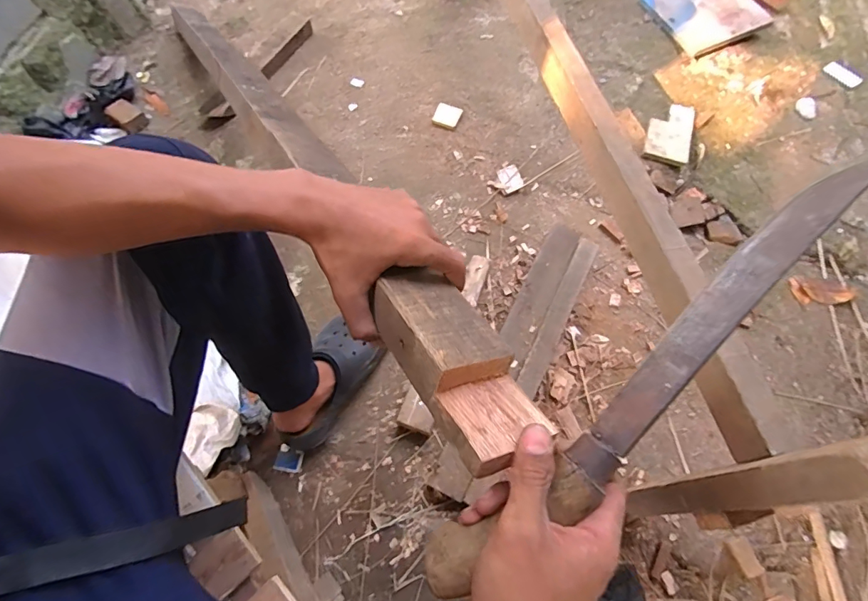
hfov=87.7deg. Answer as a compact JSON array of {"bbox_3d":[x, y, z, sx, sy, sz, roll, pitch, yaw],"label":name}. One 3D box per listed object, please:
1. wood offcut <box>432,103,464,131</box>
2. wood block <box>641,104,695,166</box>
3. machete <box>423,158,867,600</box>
[{"bbox_3d":[0.031,-0.442,1.081,0.061,0.010,0.060,23,69,8],"label":"wood offcut"},{"bbox_3d":[0.567,-0.407,1.082,0.105,0.023,0.198,18,68,6],"label":"wood block"},{"bbox_3d":[0.129,0.048,0.271,0.354,0.028,0.041,-45,76,0],"label":"machete"}]

